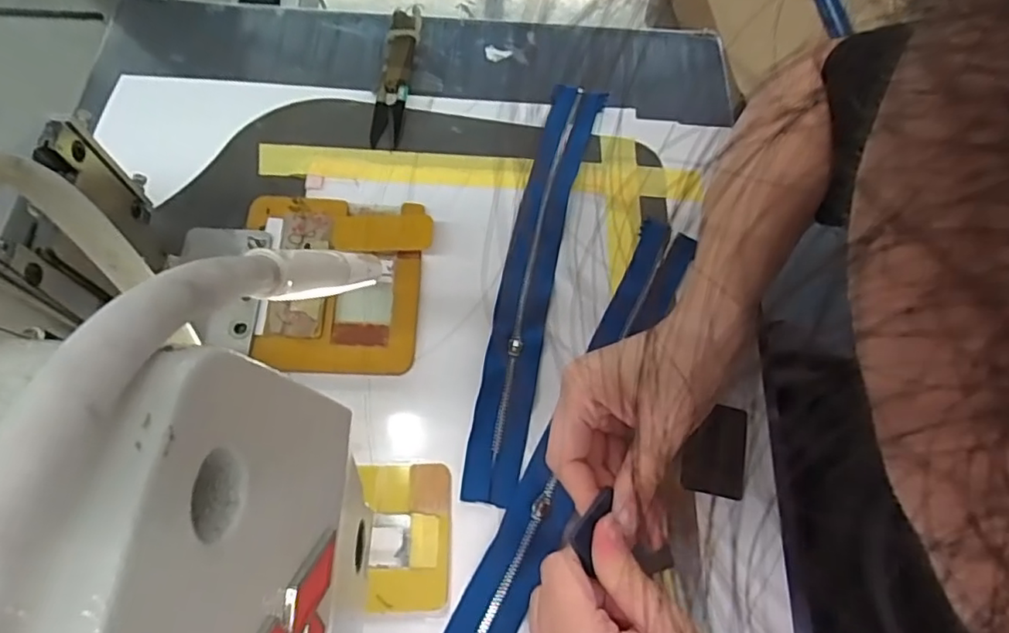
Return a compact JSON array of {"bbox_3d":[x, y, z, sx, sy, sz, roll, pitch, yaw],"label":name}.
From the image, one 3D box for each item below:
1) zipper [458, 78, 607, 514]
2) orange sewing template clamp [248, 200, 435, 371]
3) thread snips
[{"bbox_3d":[0.019,-0.032,0.370,0.036,0.004,0.286,14,68,3],"label":"zipper"},{"bbox_3d":[-0.102,-0.022,0.353,0.107,0.015,0.112,2,68,-2],"label":"orange sewing template clamp"},{"bbox_3d":[-0.077,-0.172,0.417,0.021,0.014,0.112,7,68,0],"label":"thread snips"}]

